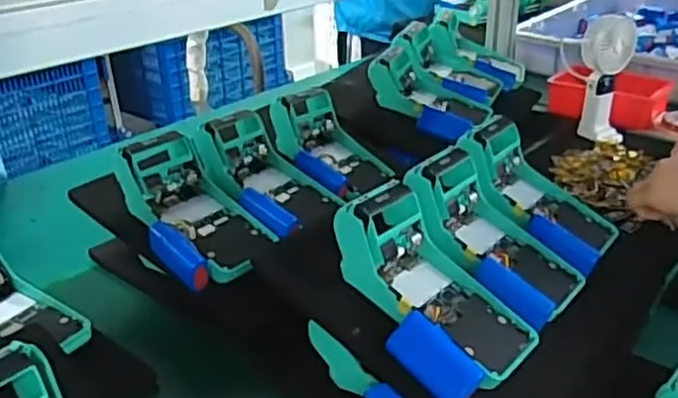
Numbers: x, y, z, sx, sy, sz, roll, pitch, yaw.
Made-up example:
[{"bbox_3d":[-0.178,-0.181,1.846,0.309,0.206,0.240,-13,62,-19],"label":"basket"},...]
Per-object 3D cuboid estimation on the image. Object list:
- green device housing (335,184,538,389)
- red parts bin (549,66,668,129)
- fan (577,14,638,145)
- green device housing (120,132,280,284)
[{"bbox_3d":[0.070,0.068,0.512,0.174,0.059,0.092,42,39,9],"label":"green device housing"},{"bbox_3d":[0.423,-0.157,1.039,0.181,0.074,0.113,10,28,20],"label":"red parts bin"},{"bbox_3d":[0.378,-0.171,0.939,0.070,0.175,0.044,9,28,18],"label":"fan"},{"bbox_3d":[-0.142,0.013,0.627,0.178,0.055,0.096,44,44,19],"label":"green device housing"}]

